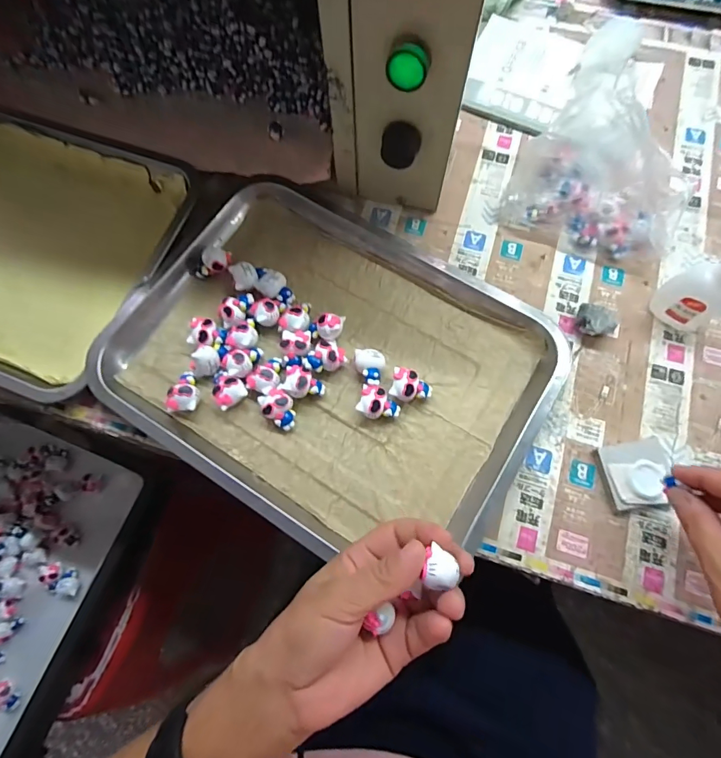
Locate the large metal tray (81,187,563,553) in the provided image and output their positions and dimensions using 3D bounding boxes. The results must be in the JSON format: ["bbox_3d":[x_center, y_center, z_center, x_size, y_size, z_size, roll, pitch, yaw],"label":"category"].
[{"bbox_3d":[-0.027,-0.016,0.359,0.334,0.024,0.256,32,76,10],"label":"large metal tray"}]

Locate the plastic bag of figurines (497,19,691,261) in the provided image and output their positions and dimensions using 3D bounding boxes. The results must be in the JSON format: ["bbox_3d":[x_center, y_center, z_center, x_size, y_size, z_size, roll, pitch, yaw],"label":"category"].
[{"bbox_3d":[0.222,-0.185,0.364,0.150,0.113,0.107,34,77,11],"label":"plastic bag of figurines"}]

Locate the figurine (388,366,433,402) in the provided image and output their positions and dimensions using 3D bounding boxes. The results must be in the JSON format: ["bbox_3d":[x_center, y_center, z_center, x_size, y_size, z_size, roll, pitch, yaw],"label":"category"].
[{"bbox_3d":[0.043,0.007,0.349,0.034,0.022,0.026,14,74,5],"label":"figurine"}]

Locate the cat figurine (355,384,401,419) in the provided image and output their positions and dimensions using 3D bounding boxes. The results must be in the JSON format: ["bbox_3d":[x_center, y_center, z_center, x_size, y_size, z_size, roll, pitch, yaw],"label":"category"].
[{"bbox_3d":[0.016,0.022,0.345,0.034,0.022,0.025,16,74,6],"label":"cat figurine"}]

